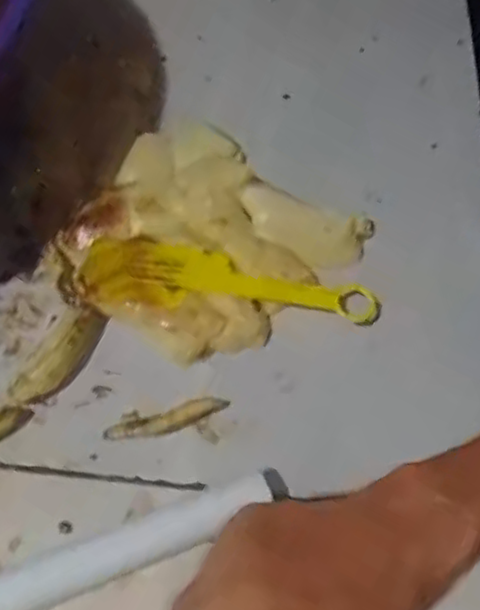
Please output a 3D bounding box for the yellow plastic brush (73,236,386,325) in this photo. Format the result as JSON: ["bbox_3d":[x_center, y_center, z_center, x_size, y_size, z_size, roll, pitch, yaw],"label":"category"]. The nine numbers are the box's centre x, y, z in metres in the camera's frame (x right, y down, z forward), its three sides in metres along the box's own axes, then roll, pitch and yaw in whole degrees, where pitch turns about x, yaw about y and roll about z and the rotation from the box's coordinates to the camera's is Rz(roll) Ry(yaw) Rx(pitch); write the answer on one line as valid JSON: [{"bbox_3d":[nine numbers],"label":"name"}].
[{"bbox_3d":[-0.005,-0.017,0.465,0.197,0.014,0.052,7,58,0],"label":"yellow plastic brush"}]

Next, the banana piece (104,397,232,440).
[{"bbox_3d":[-0.044,0.070,0.423,0.075,0.005,0.015,-16,61,-14],"label":"banana piece"}]

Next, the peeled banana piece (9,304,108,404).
[{"bbox_3d":[-0.112,0.031,0.436,0.024,0.024,0.076,30,61,14],"label":"peeled banana piece"}]

